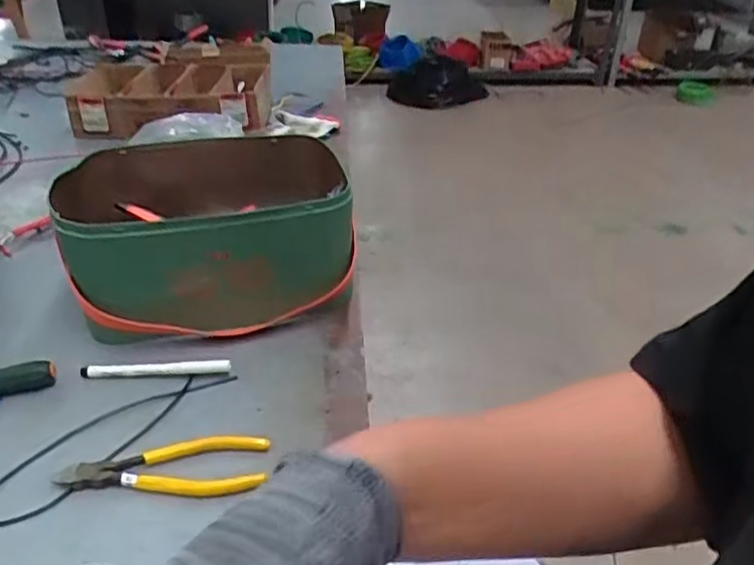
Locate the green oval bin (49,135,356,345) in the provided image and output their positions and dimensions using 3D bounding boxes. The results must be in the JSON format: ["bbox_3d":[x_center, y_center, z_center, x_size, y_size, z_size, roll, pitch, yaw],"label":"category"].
[{"bbox_3d":[-0.179,-0.078,0.742,0.272,0.131,0.301,-2,33,-7],"label":"green oval bin"}]

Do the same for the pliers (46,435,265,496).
[{"bbox_3d":[-0.172,0.149,0.510,0.159,0.013,0.054,0,33,-5],"label":"pliers"}]

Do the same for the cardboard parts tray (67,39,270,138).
[{"bbox_3d":[-0.381,-0.402,1.274,0.328,0.087,0.440,0,33,-4],"label":"cardboard parts tray"}]

